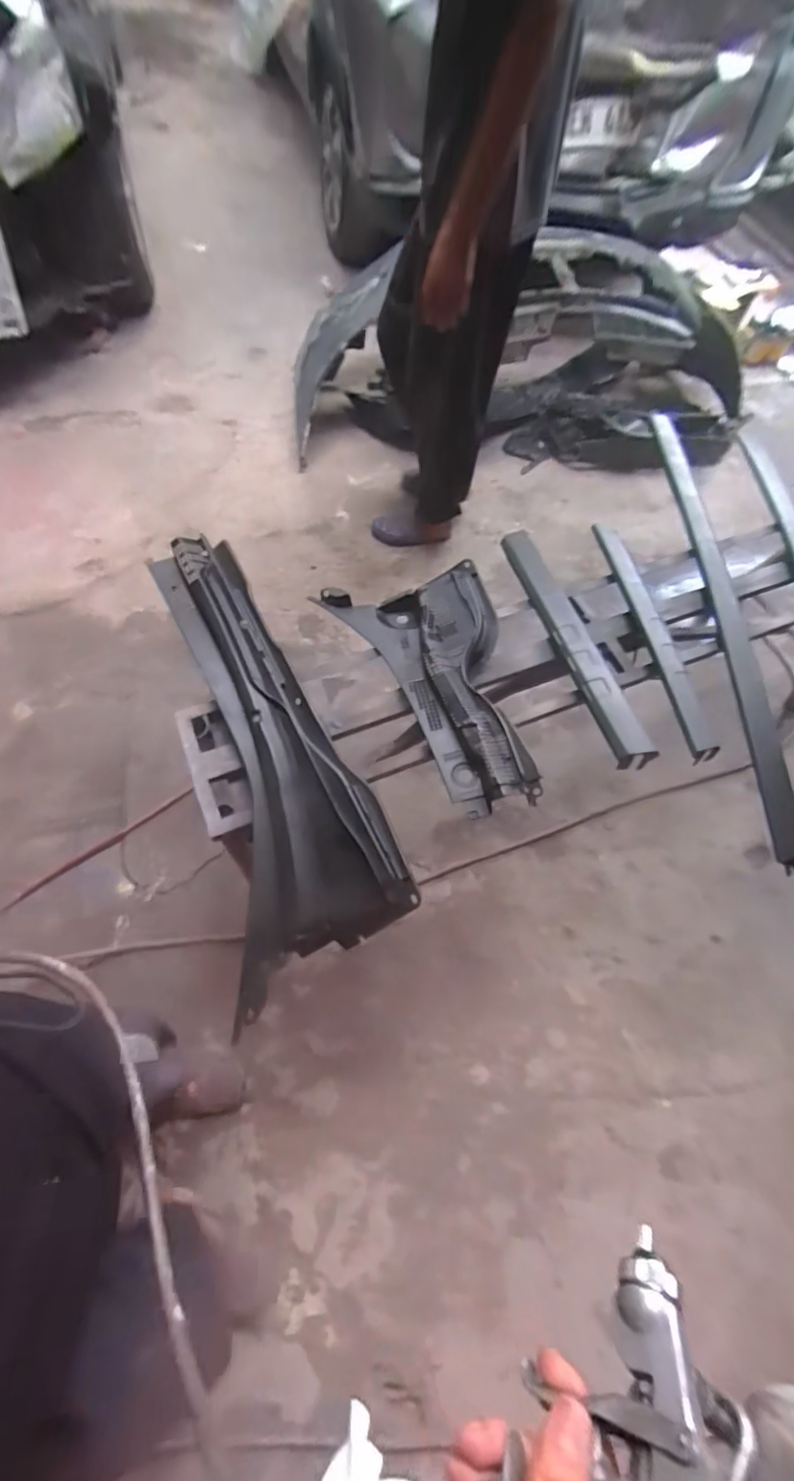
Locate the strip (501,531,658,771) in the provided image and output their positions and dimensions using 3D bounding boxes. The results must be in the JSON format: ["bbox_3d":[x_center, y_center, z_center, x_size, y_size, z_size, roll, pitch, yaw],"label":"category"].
[{"bbox_3d":[0.352,-0.209,1.124,0.076,0.046,0.585,-15,65,-13],"label":"strip"}]

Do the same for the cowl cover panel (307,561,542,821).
[{"bbox_3d":[0.107,-0.143,1.092,0.289,0.128,0.601,-24,67,-17],"label":"cowl cover panel"}]

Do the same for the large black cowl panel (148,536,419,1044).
[{"bbox_3d":[-0.231,-0.003,1.004,0.309,0.145,0.858,-15,65,-13],"label":"large black cowl panel"}]

